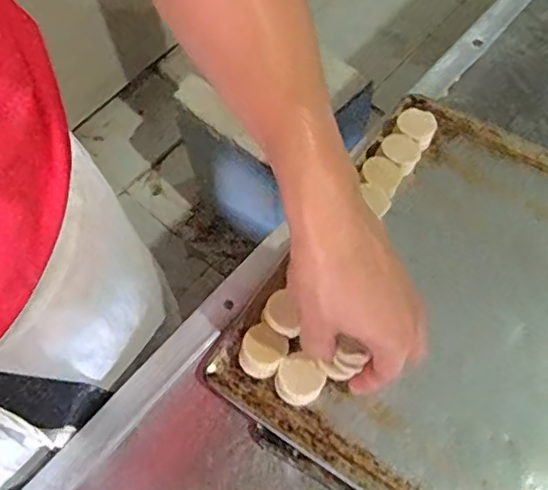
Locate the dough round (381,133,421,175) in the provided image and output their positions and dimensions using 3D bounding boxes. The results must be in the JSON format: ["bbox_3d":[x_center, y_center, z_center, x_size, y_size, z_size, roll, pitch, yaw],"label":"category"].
[{"bbox_3d":[0.109,-0.076,0.512,0.034,0.024,0.034,-1,63,3],"label":"dough round"}]

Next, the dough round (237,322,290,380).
[{"bbox_3d":[-0.008,0.081,0.435,0.032,0.029,0.032,27,67,16],"label":"dough round"}]

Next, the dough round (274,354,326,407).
[{"bbox_3d":[0.018,0.100,0.426,0.033,0.022,0.031,39,71,21],"label":"dough round"}]

